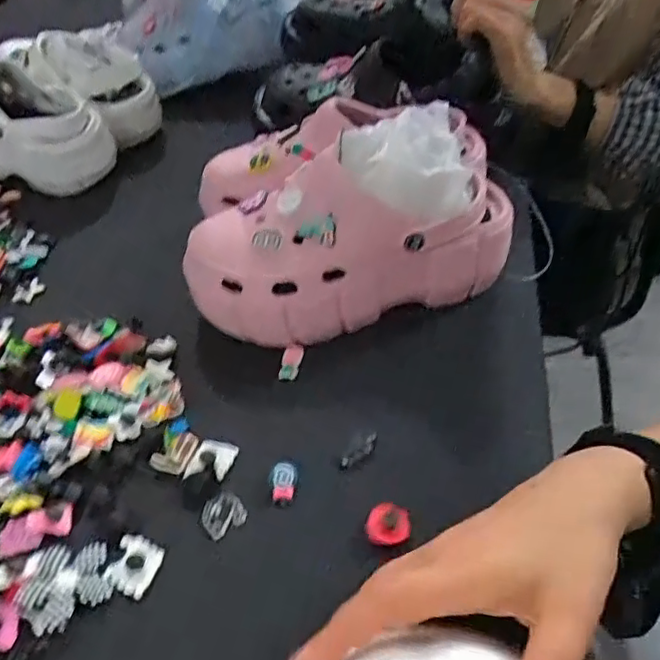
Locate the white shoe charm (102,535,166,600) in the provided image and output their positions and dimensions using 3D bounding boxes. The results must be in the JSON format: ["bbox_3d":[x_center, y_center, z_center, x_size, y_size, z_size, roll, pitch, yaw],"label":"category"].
[{"bbox_3d":[-0.119,0.141,0.368,0.029,0.004,0.033,11,47,18],"label":"white shoe charm"}]

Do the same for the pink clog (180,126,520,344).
[{"bbox_3d":[0.016,-0.069,0.480,0.257,0.104,0.089,-10,44,-3],"label":"pink clog"}]

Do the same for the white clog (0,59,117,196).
[{"bbox_3d":[-0.362,-0.238,0.696,0.218,0.114,0.096,14,48,20],"label":"white clog"}]

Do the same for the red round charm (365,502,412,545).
[{"bbox_3d":[0.035,0.117,0.366,0.025,0.007,0.025,-4,44,4],"label":"red round charm"}]

